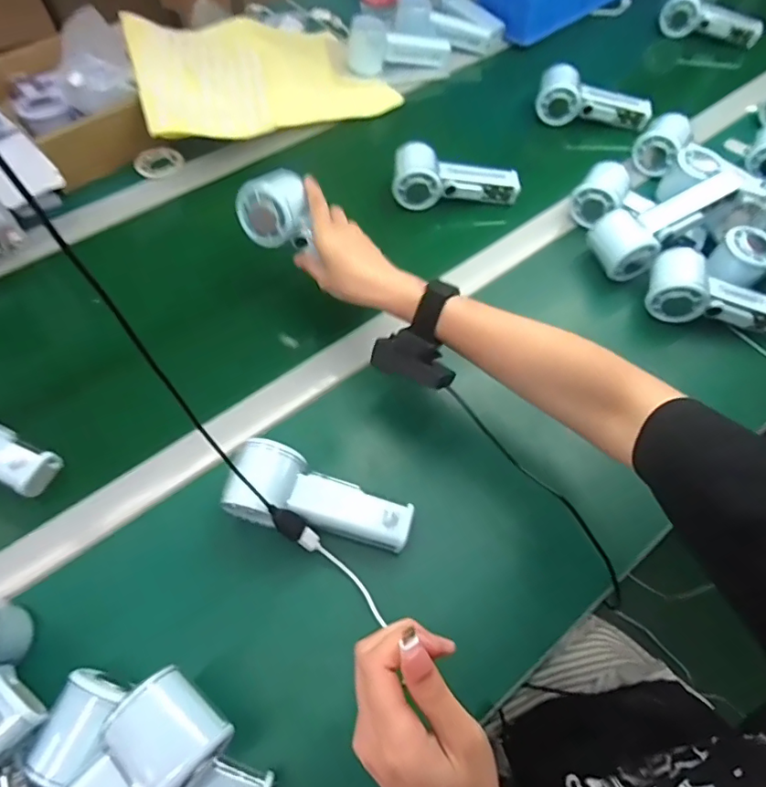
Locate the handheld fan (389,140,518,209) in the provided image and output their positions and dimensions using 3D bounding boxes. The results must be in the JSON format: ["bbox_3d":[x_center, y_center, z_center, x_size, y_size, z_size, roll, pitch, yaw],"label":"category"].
[{"bbox_3d":[0.089,-0.260,0.639,0.152,0.048,0.068,10,60,4],"label":"handheld fan"}]

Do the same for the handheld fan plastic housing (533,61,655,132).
[{"bbox_3d":[0.293,-0.406,0.725,0.156,0.049,0.073,16,60,7],"label":"handheld fan plastic housing"}]

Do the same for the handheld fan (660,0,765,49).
[{"bbox_3d":[0.538,-0.614,0.851,0.154,0.060,0.037,14,60,6],"label":"handheld fan"}]

